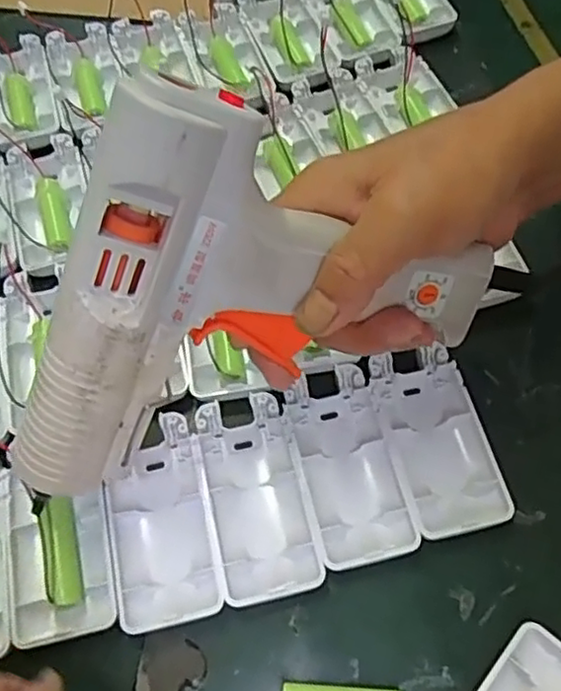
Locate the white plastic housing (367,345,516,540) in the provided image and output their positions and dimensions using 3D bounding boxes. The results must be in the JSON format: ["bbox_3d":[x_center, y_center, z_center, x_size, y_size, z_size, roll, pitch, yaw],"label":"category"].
[{"bbox_3d":[0.075,0.044,0.324,0.043,0.013,0.093,-13,65,-5],"label":"white plastic housing"}]

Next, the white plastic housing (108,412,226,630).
[{"bbox_3d":[-0.056,0.081,0.308,0.044,0.012,0.091,-12,65,-5],"label":"white plastic housing"}]

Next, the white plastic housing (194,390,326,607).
[{"bbox_3d":[-0.011,0.070,0.313,0.043,0.013,0.095,-12,65,-5],"label":"white plastic housing"}]

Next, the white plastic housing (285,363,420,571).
[{"bbox_3d":[0.031,0.056,0.319,0.043,0.012,0.094,-12,65,-4],"label":"white plastic housing"}]

